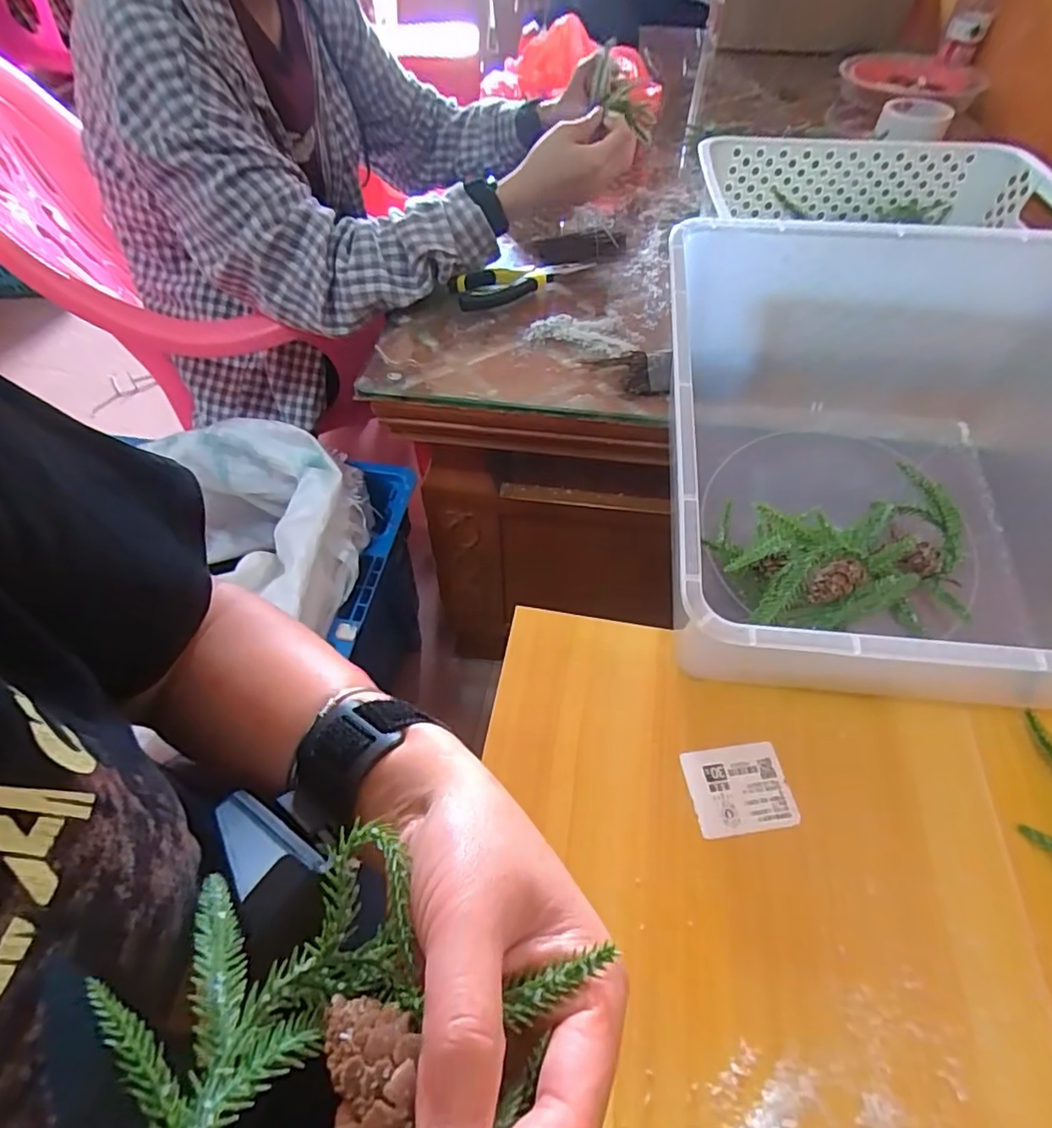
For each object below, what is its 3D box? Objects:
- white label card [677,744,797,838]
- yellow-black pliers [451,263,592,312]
[{"bbox_3d":[0.126,0.132,0.343,0.059,0.004,0.048,-6,53,-5],"label":"white label card"},{"bbox_3d":[0.000,-0.294,0.607,0.149,0.016,0.056,-10,53,-8],"label":"yellow-black pliers"}]

